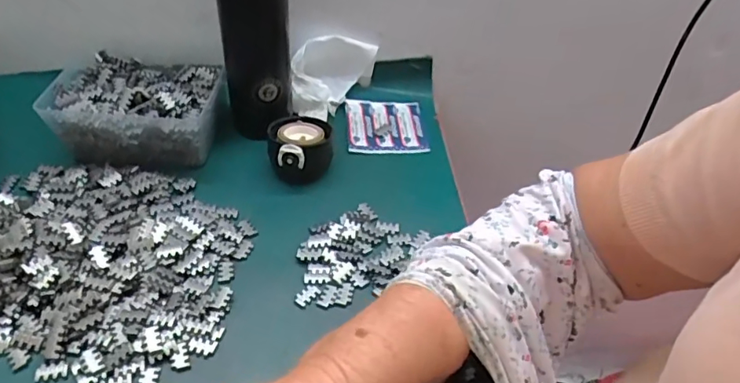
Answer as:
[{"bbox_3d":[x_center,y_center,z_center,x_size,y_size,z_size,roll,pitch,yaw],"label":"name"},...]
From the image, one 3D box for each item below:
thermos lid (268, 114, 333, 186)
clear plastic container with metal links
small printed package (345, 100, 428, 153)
[{"bbox_3d":[-0.065,-0.039,0.503,0.060,0.050,0.064,1,42,-1],"label":"thermos lid"},{"bbox_3d":[-0.224,-0.087,0.527,0.156,0.054,0.124,3,42,0],"label":"clear plastic container with metal links"},{"bbox_3d":[0.017,-0.073,0.574,0.082,0.004,0.084,-2,49,-4],"label":"small printed package"}]

